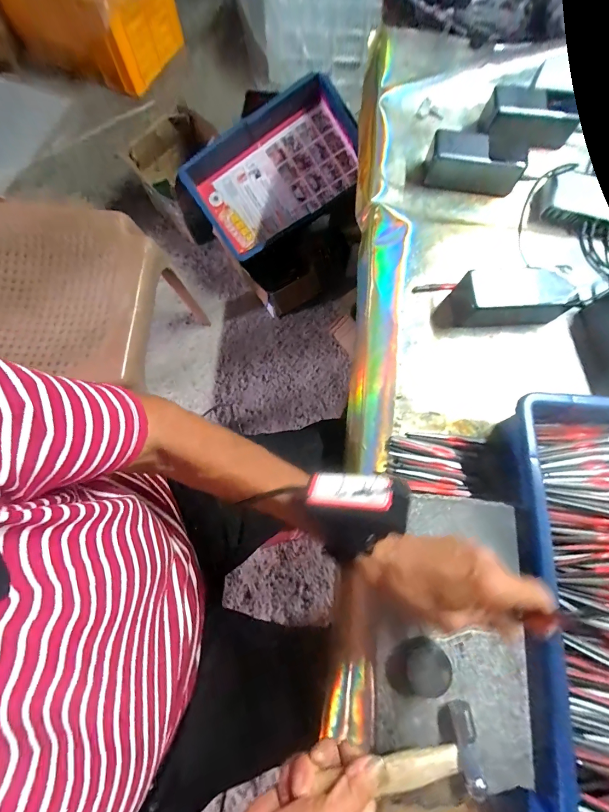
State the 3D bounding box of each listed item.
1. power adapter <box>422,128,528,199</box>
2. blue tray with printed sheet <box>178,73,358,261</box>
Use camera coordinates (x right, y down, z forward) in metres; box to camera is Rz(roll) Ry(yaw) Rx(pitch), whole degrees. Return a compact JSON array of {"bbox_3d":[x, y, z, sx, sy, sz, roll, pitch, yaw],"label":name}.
[{"bbox_3d":[0.234,-0.334,0.483,0.131,0.049,0.052,8,75,2],"label":"power adapter"},{"bbox_3d":[-0.061,-0.580,0.870,0.430,0.085,0.268,-30,105,7],"label":"blue tray with printed sheet"}]

